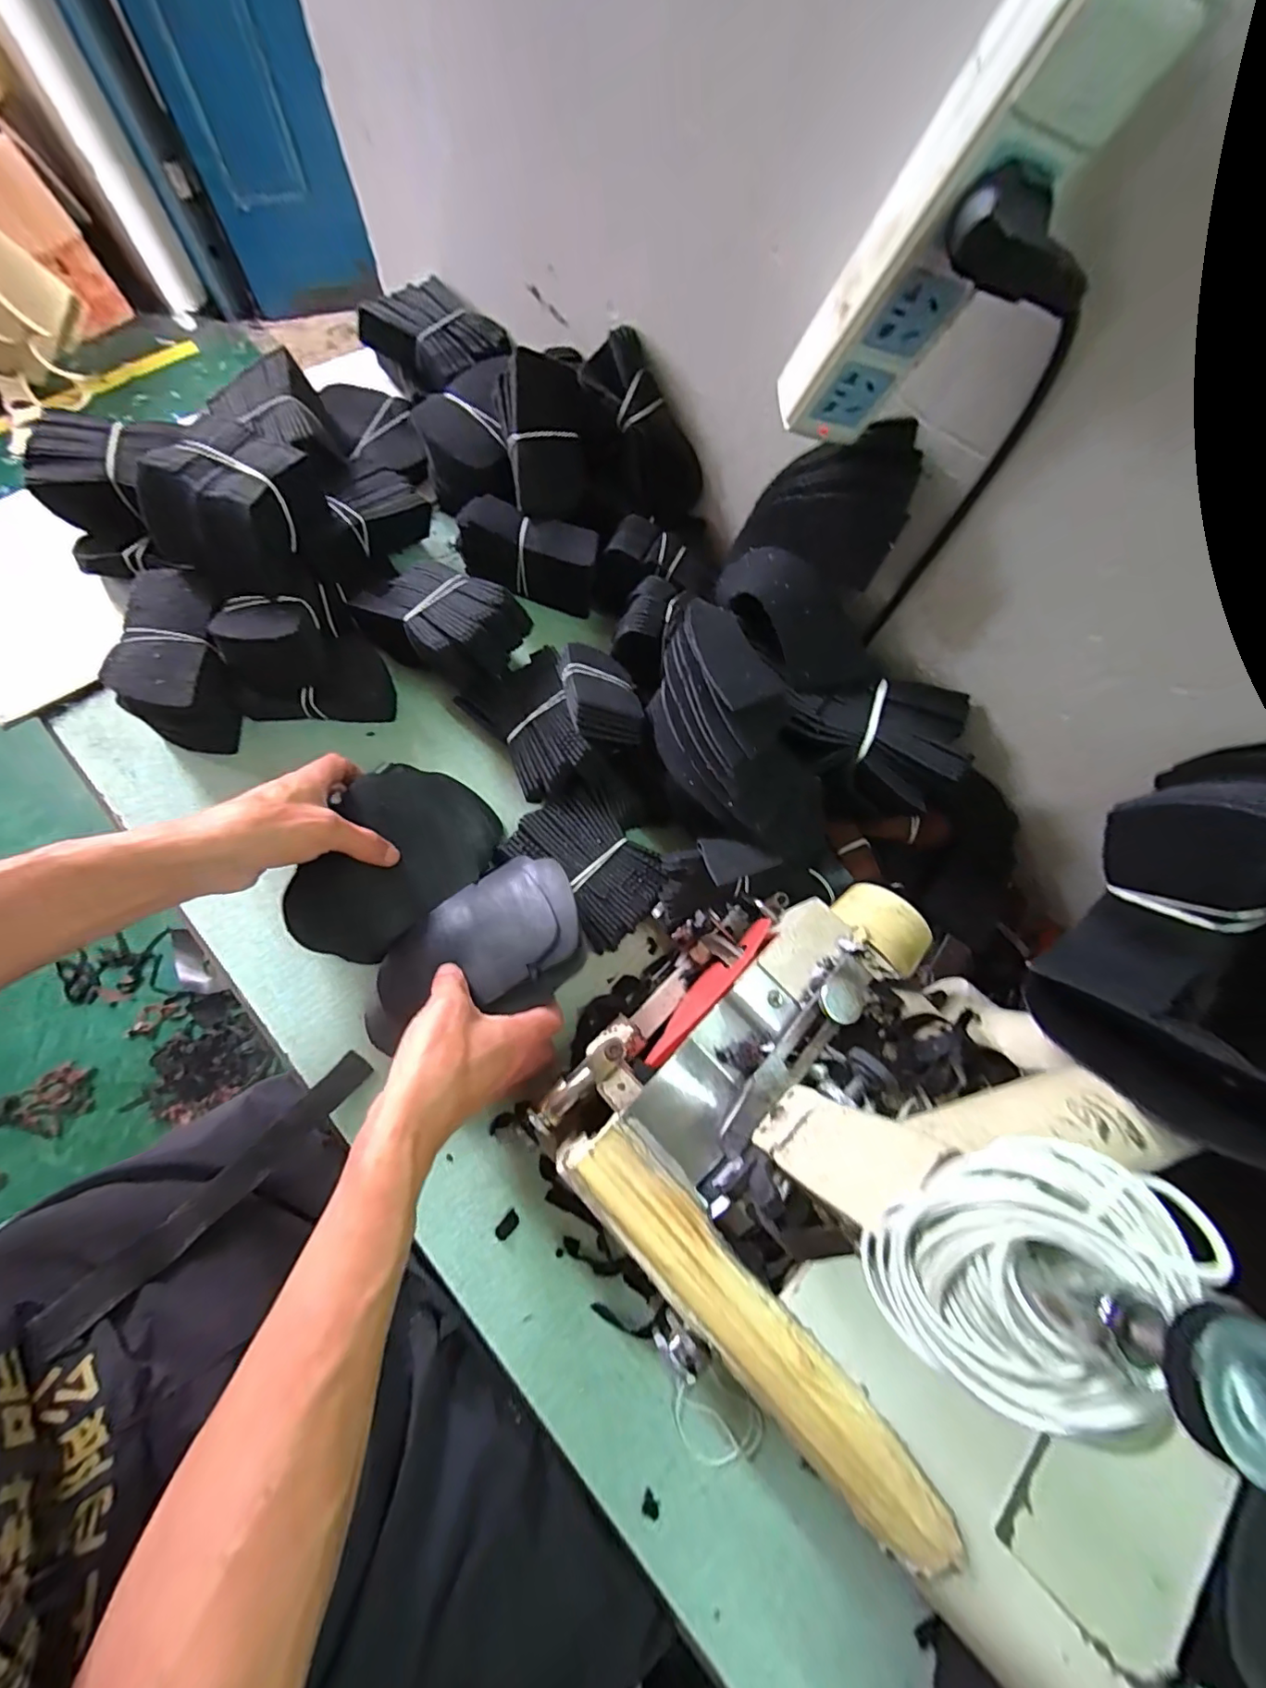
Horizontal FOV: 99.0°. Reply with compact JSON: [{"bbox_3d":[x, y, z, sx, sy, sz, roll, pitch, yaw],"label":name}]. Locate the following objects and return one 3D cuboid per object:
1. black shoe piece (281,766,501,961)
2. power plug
[{"bbox_3d":[-0.180,0.018,0.416,0.110,0.016,0.150,28,78,-15],"label":"black shoe piece"},{"bbox_3d":[0.156,-0.235,0.217,0.063,0.028,0.022,21,77,-17],"label":"power plug"}]

